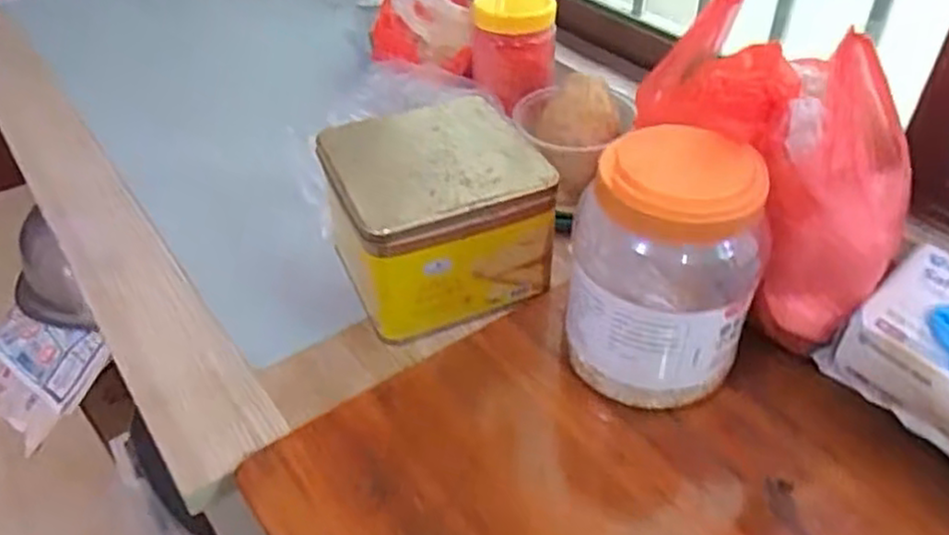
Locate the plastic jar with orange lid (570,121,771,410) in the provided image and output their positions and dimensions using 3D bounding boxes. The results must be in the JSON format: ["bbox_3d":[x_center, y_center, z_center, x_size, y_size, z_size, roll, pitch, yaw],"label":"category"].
[{"bbox_3d":[0.144,0.005,0.560,0.141,0.198,0.111,8,43,12],"label":"plastic jar with orange lid"}]

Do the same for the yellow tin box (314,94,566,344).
[{"bbox_3d":[-0.038,-0.050,0.685,0.168,0.132,0.173,-17,44,-15],"label":"yellow tin box"}]

